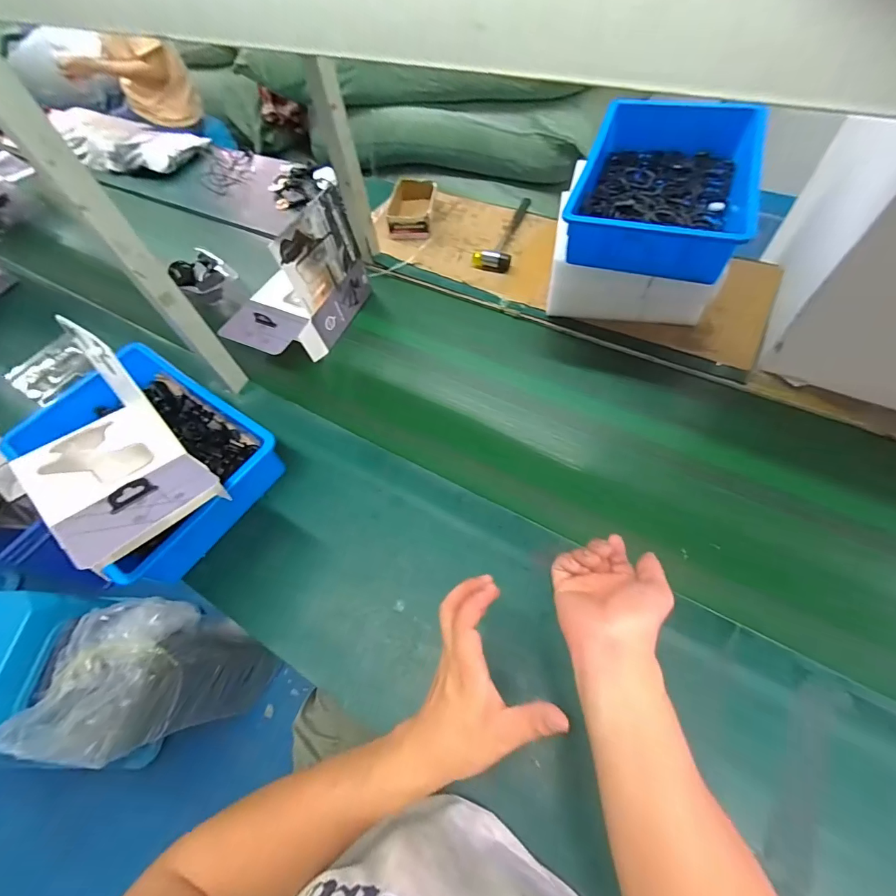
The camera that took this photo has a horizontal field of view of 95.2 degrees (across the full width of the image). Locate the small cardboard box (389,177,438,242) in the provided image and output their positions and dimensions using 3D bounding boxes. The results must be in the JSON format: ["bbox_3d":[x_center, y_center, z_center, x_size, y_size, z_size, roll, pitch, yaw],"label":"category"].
[{"bbox_3d":[-0.093,-0.597,1.028,0.120,0.065,0.170,-1,58,4],"label":"small cardboard box"}]

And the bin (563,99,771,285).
[{"bbox_3d":[0.390,-0.480,0.735,0.271,0.095,0.429,16,61,15],"label":"bin"}]

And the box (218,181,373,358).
[{"bbox_3d":[-0.311,-0.321,0.792,0.154,0.216,0.285,19,62,16],"label":"box"}]

